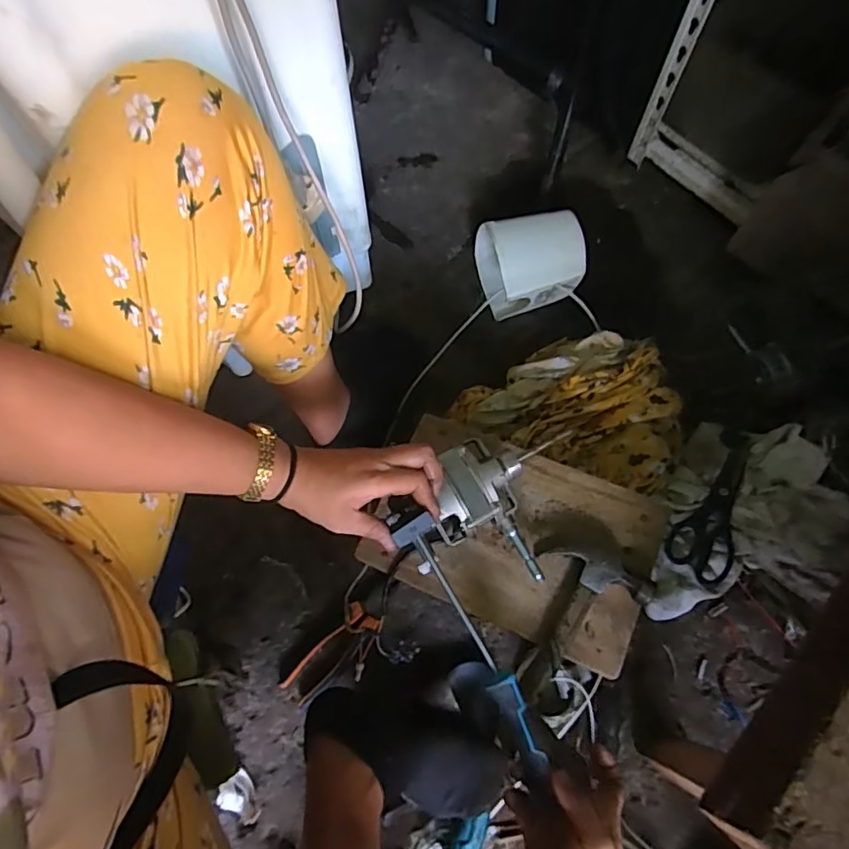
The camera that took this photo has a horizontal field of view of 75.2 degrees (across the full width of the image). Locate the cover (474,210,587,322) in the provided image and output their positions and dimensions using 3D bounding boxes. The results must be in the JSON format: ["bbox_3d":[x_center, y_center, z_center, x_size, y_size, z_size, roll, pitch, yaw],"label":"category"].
[{"bbox_3d":[0.154,-0.235,0.809,0.131,0.111,0.130,-9,69,-2],"label":"cover"}]

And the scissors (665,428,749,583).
[{"bbox_3d":[0.365,0.099,0.701,0.072,0.009,0.203,21,71,9],"label":"scissors"}]

